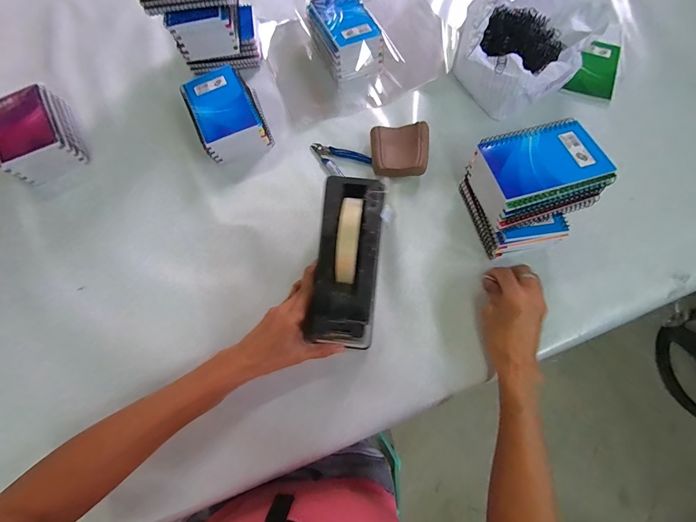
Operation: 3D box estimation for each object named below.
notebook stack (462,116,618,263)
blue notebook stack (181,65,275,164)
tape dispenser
[{"bbox_3d":[0.231,-0.086,0.403,0.131,0.122,0.124,-10,71,-2],"label":"notebook stack"},{"bbox_3d":[-0.188,-0.230,0.494,0.105,0.065,0.140,-23,72,-6],"label":"blue notebook stack"},{"bbox_3d":[-0.004,-0.003,0.358,0.085,0.079,0.205,7,86,4],"label":"tape dispenser"}]

